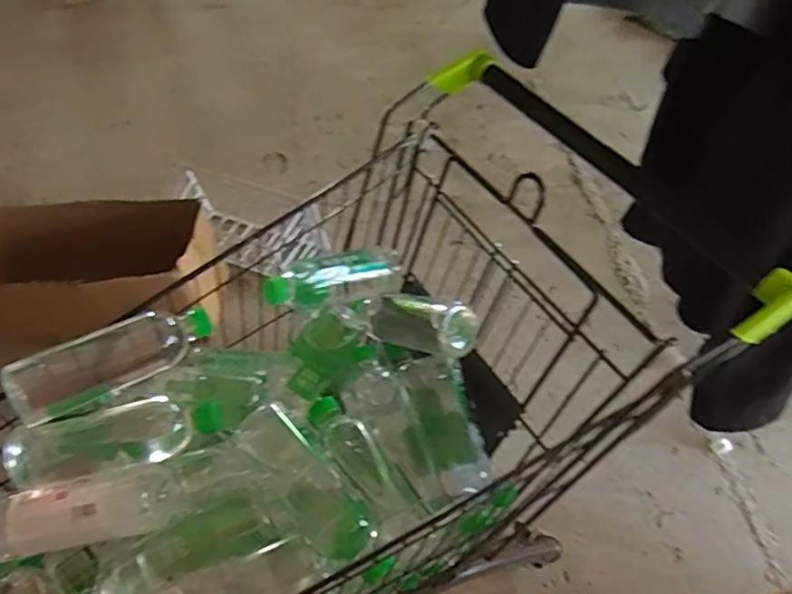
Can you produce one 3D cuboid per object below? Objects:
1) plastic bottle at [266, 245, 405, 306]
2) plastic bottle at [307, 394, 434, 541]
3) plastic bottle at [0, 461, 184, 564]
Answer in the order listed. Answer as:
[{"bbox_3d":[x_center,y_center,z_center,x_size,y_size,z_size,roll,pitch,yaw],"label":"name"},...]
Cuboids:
[{"bbox_3d":[-0.073,-0.022,0.733,0.192,0.058,0.056,-11,50,-34],"label":"plastic bottle"},{"bbox_3d":[-0.036,0.187,0.654,0.060,0.050,0.171,-36,77,-23],"label":"plastic bottle"},{"bbox_3d":[-0.327,0.217,0.561,0.226,0.069,0.058,-9,53,-6],"label":"plastic bottle"}]

